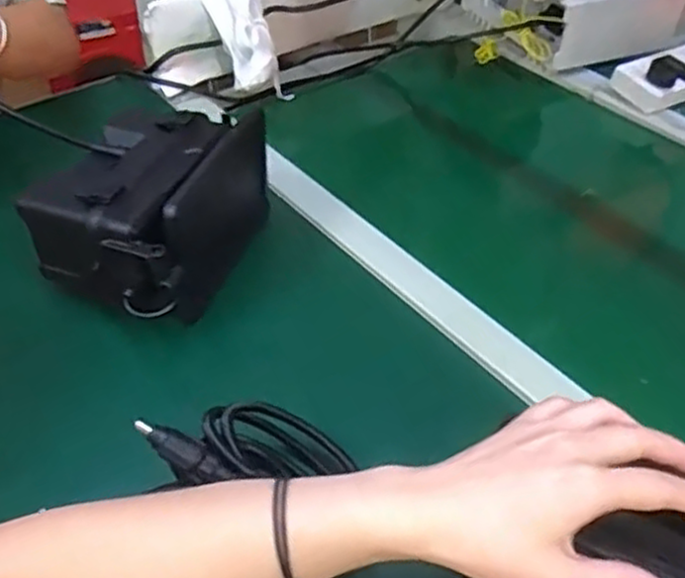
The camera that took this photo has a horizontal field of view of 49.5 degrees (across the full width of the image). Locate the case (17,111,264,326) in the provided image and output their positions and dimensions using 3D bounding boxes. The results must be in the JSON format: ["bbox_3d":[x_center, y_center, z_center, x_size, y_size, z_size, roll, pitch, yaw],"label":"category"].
[{"bbox_3d":[-0.160,-0.072,0.636,0.132,0.112,0.186,18,45,16],"label":"case"}]

